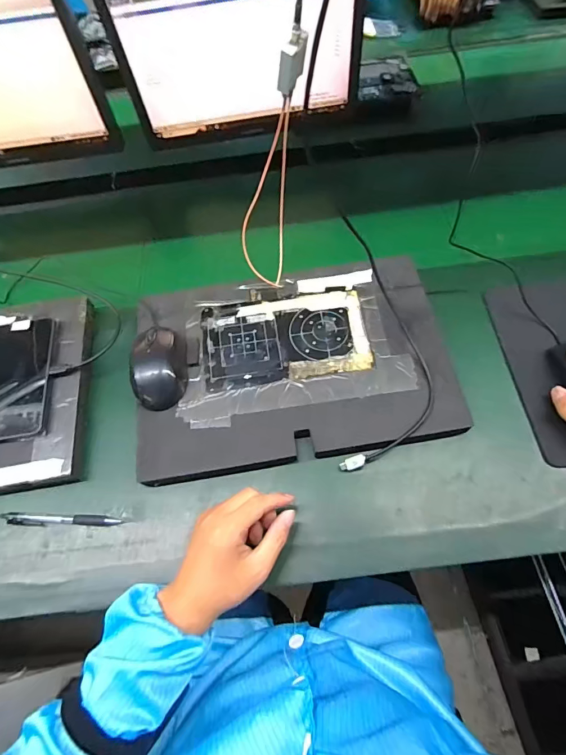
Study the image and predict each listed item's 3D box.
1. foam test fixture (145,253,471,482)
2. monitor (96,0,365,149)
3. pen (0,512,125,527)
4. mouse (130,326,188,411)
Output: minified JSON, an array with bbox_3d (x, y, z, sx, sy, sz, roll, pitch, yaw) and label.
[{"bbox_3d":[0.011,-0.018,0.520,0.379,0.038,0.256,-8,62,0],"label":"foam test fixture"},{"bbox_3d":[-0.066,-0.502,0.592,0.366,0.274,0.045,-6,62,1],"label":"monitor"},{"bbox_3d":[-0.255,0.164,0.459,0.138,0.007,0.014,0,62,4],"label":"pen"},{"bbox_3d":[-0.154,-0.013,0.498,0.063,0.035,0.103,-13,62,-3],"label":"mouse"}]

